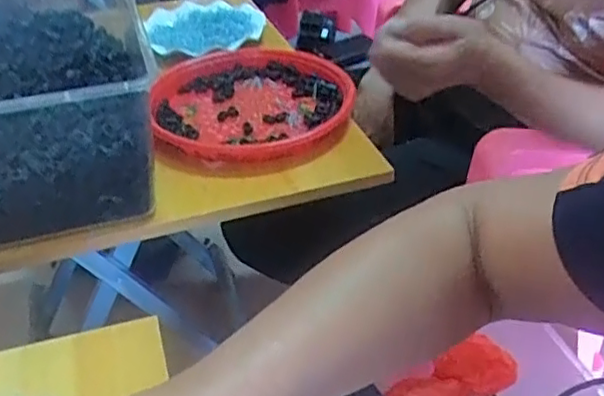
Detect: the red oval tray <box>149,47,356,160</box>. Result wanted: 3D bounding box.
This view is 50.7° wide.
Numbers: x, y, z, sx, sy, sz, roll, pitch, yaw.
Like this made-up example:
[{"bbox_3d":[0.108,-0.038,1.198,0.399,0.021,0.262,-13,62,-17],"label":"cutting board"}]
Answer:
[{"bbox_3d":[-0.060,-0.123,0.768,0.232,0.036,0.256,-6,37,-6],"label":"red oval tray"}]

